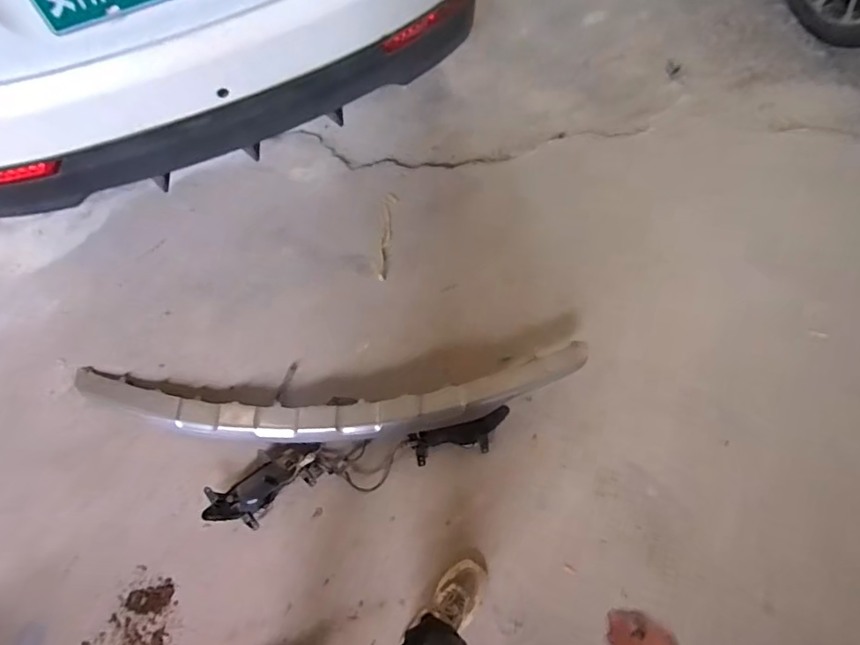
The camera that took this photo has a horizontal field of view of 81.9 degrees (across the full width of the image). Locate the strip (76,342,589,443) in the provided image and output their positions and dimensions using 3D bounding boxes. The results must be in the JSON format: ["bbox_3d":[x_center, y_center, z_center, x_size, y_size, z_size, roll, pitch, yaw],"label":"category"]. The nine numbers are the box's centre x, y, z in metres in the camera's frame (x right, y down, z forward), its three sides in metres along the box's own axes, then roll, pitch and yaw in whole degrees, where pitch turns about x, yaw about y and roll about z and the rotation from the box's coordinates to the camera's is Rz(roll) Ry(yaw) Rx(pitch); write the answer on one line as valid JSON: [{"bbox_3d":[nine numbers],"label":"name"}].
[{"bbox_3d":[-0.289,0.212,1.386,1.460,0.121,0.222,-2,70,-2],"label":"strip"}]

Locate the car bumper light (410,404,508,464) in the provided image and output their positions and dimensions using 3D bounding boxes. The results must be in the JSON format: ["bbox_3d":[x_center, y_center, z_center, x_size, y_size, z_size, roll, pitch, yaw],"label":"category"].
[{"bbox_3d":[0.088,0.316,1.352,0.271,0.062,0.096,-14,71,-6],"label":"car bumper light"}]

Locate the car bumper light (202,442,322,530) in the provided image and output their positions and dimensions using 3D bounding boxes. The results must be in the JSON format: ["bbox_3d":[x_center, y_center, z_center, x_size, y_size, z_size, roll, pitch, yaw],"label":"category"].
[{"bbox_3d":[-0.441,0.436,1.341,0.320,0.058,0.144,-33,74,-12],"label":"car bumper light"}]

